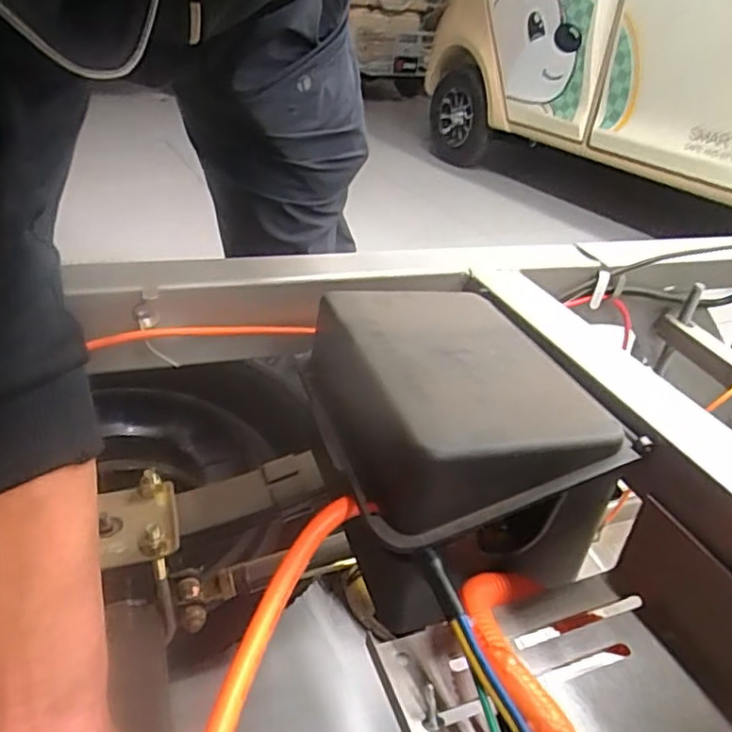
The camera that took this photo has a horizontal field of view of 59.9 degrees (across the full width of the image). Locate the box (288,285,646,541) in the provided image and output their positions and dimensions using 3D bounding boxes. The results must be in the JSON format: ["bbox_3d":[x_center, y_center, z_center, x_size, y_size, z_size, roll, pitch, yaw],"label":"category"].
[{"bbox_3d":[0.043,0.012,0.346,0.139,0.043,0.176,-6,32,-19],"label":"box"}]

